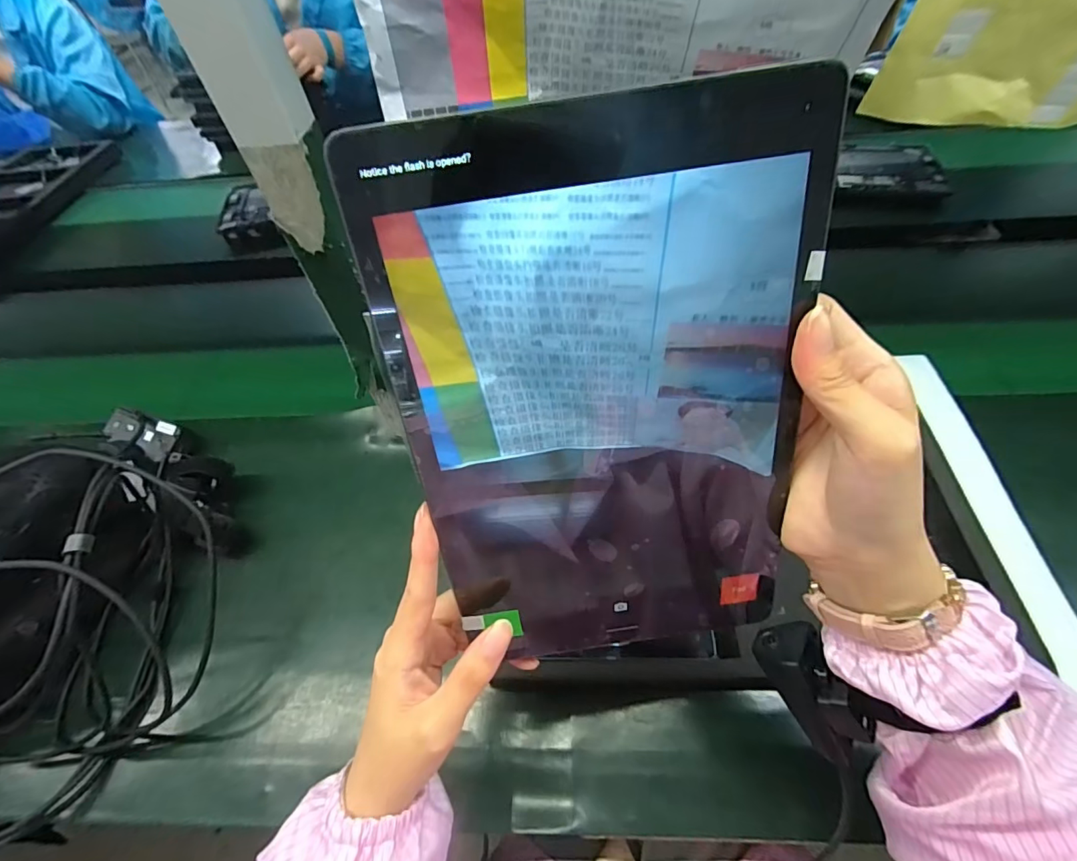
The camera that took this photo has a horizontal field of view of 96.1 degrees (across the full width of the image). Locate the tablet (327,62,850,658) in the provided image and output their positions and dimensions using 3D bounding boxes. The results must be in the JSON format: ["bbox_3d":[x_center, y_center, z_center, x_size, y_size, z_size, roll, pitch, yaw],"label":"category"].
[{"bbox_3d":[0.030,0.005,0.211,0.162,0.248,0.004,-8,28,-1],"label":"tablet"}]

